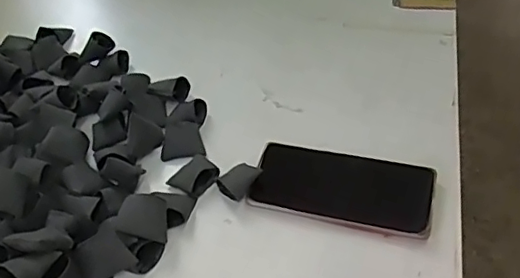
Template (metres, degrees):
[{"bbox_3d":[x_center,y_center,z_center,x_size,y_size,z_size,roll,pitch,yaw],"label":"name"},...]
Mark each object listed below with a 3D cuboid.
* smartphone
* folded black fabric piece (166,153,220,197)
[{"bbox_3d":[0.075,0.044,0.512,0.161,0.011,0.077,8,49,15],"label":"smartphone"},{"bbox_3d":[-0.063,0.034,0.529,0.041,0.024,0.037,-36,53,-24],"label":"folded black fabric piece"}]

